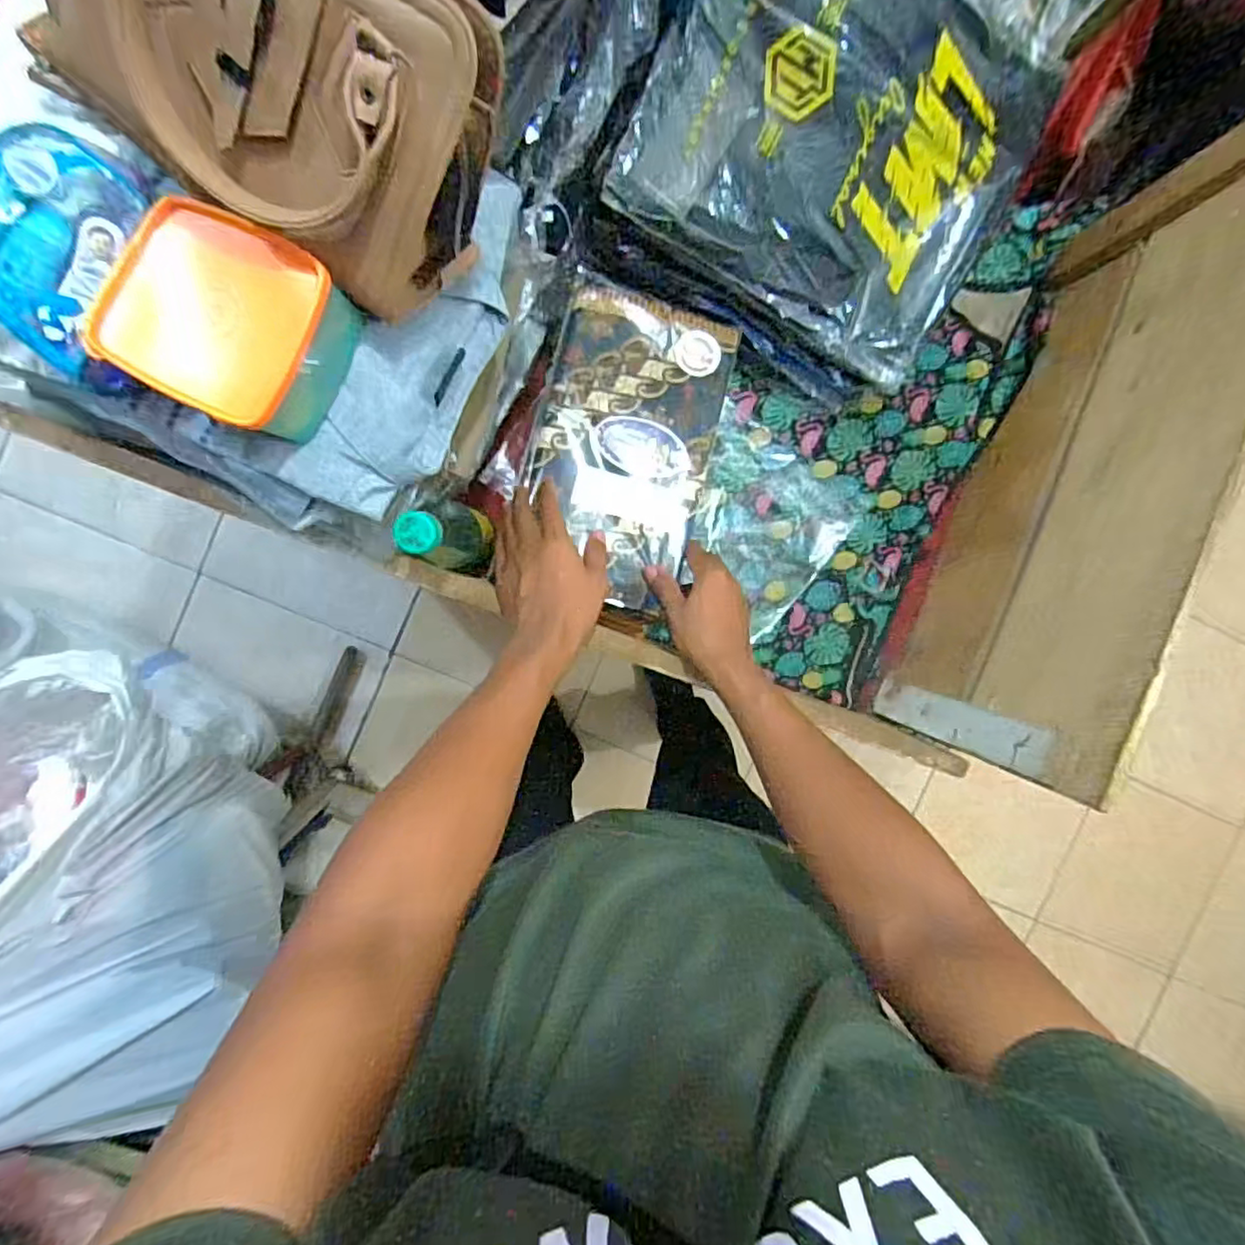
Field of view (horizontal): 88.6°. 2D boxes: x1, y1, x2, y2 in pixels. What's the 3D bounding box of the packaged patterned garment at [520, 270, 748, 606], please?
[{"bbox_3d":[0.004,-0.176,0.628,0.179,0.019,0.300,14,83,-8],"label":"packaged patterned garment"}]

